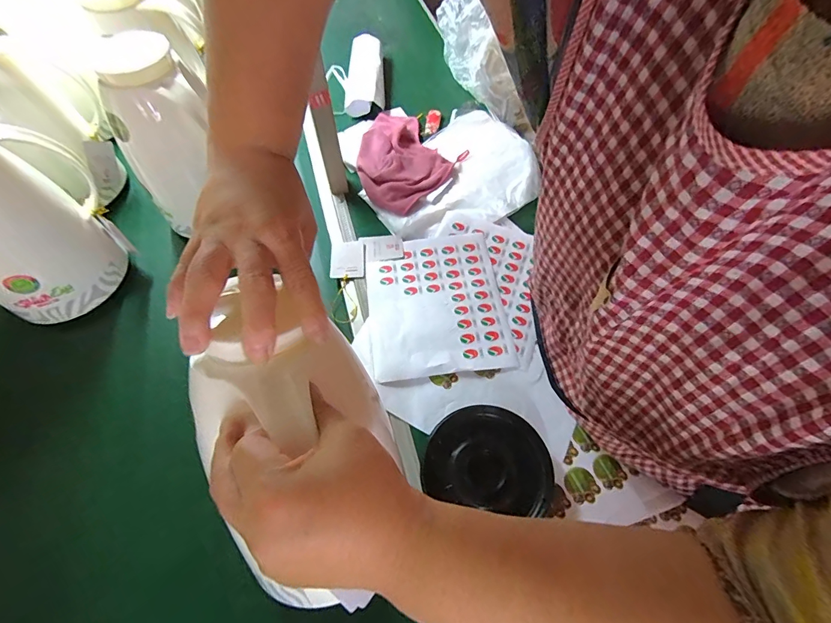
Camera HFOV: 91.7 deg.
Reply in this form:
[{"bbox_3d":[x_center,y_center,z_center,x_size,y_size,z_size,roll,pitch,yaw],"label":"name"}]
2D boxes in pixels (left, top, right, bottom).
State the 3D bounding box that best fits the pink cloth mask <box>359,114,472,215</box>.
[{"bbox_3d":[-0.036,-0.275,0.703,0.205,0.031,0.198,37,67,21],"label":"pink cloth mask"}]

